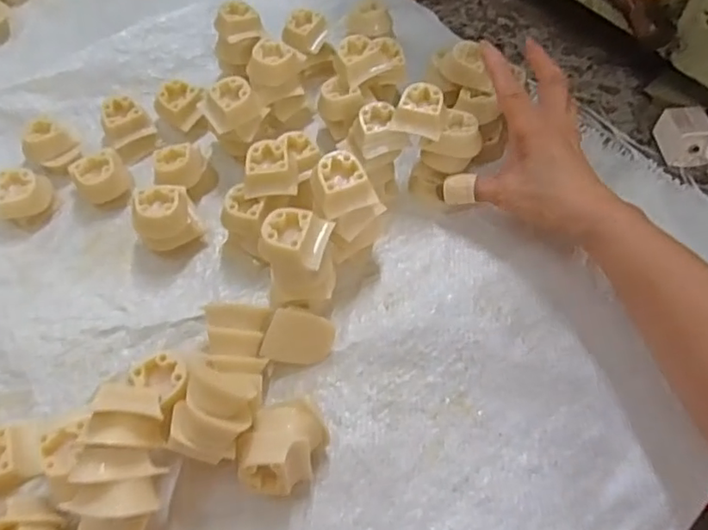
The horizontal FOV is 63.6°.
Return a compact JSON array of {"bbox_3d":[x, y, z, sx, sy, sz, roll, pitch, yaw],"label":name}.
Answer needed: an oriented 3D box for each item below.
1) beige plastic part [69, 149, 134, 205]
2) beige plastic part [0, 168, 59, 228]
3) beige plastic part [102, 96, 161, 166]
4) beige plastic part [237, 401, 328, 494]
[{"bbox_3d":[-0.199,-0.068,0.455,0.039,0.029,0.033,-30,63,-16],"label":"beige plastic part"},{"bbox_3d":[-0.260,-0.053,0.448,0.037,0.030,0.034,3,59,3],"label":"beige plastic part"},{"bbox_3d":[-0.193,-0.117,0.487,0.038,0.040,0.037,-33,64,-17],"label":"beige plastic part"},{"bbox_3d":[-0.042,0.112,0.347,0.045,0.041,0.057,18,61,11],"label":"beige plastic part"}]

